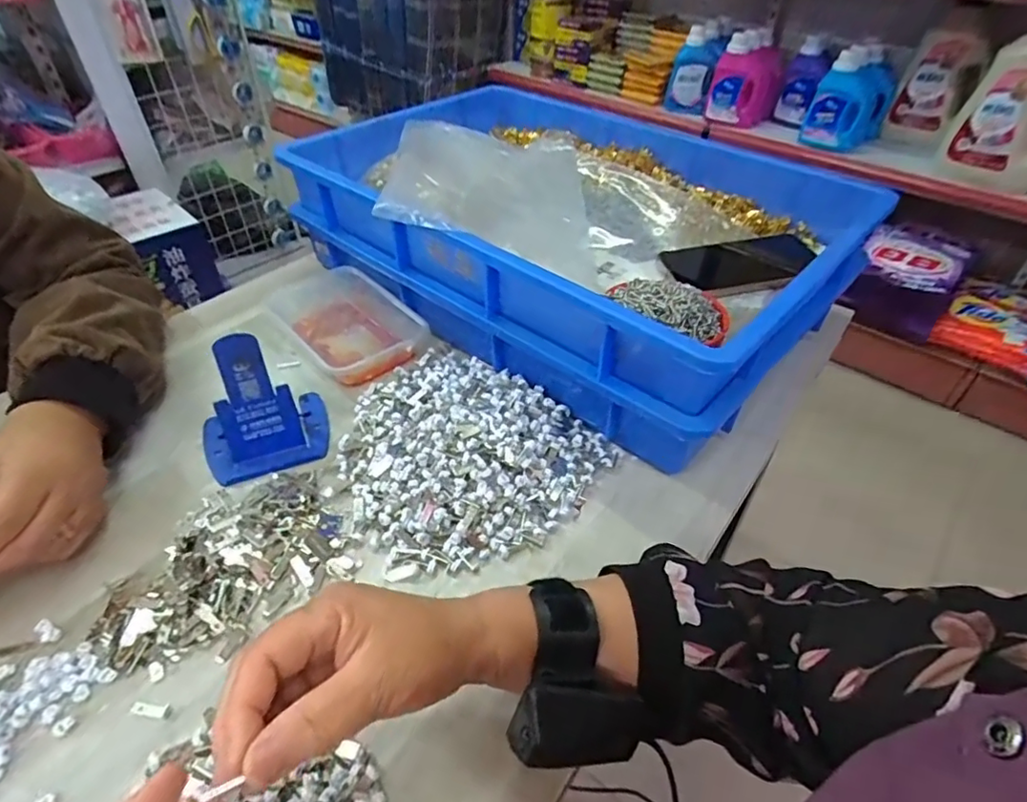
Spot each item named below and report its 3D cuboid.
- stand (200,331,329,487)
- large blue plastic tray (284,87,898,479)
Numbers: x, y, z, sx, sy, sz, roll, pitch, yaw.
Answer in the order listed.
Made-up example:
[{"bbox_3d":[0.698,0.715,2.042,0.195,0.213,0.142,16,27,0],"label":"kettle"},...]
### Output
[{"bbox_3d":[-0.213,-0.001,0.471,0.103,0.086,0.081,-18,47,-20],"label":"stand"},{"bbox_3d":[0.051,-0.184,0.637,0.541,0.163,0.364,31,51,28],"label":"large blue plastic tray"}]

